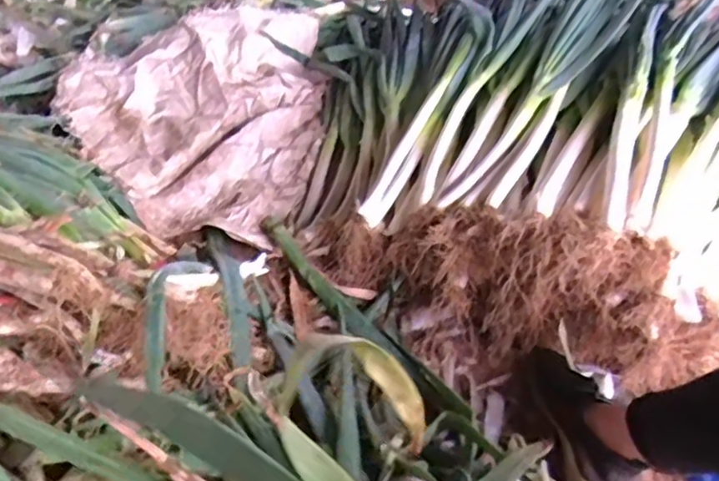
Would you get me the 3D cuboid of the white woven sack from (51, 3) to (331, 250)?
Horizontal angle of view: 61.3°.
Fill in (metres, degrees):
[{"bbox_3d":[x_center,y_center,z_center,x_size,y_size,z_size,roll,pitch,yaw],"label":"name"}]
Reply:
[{"bbox_3d":[-0.372,-0.316,1.374,0.562,0.164,0.788,4,42,3],"label":"white woven sack"}]

